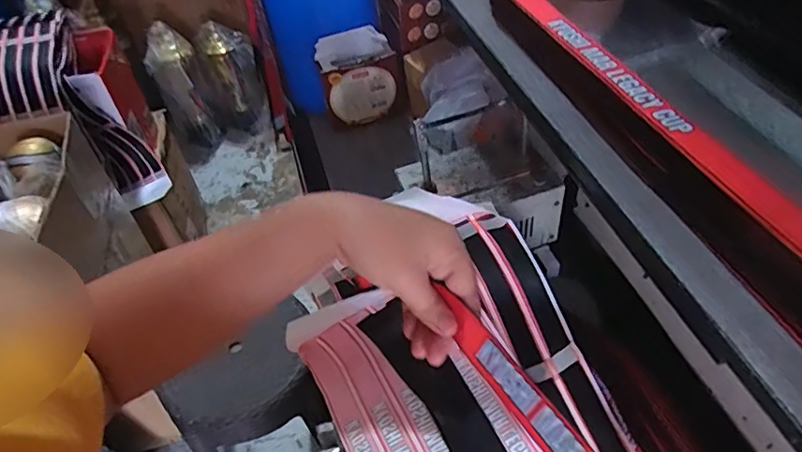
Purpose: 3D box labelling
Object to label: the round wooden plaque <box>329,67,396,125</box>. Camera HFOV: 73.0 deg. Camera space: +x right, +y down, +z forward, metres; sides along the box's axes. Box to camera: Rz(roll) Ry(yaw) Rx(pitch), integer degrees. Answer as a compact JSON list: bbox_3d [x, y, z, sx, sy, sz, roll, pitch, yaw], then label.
[{"bbox_3d":[-0.062,-0.212,0.884,0.104,0.102,0.012,-8,48,-3],"label":"round wooden plaque"}]

